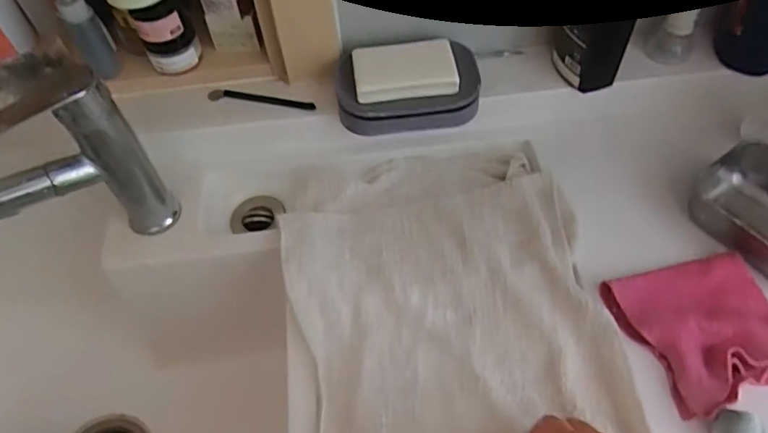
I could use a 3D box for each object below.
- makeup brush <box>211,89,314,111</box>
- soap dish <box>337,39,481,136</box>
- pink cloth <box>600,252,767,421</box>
[{"bbox_3d":[-0.133,-0.128,0.599,0.121,0.009,0.015,9,56,9],"label":"makeup brush"},{"bbox_3d":[0.024,-0.134,0.572,0.143,0.044,0.084,-10,55,-4],"label":"soap dish"},{"bbox_3d":[0.271,0.090,0.461,0.125,0.021,0.120,-17,54,-9],"label":"pink cloth"}]

